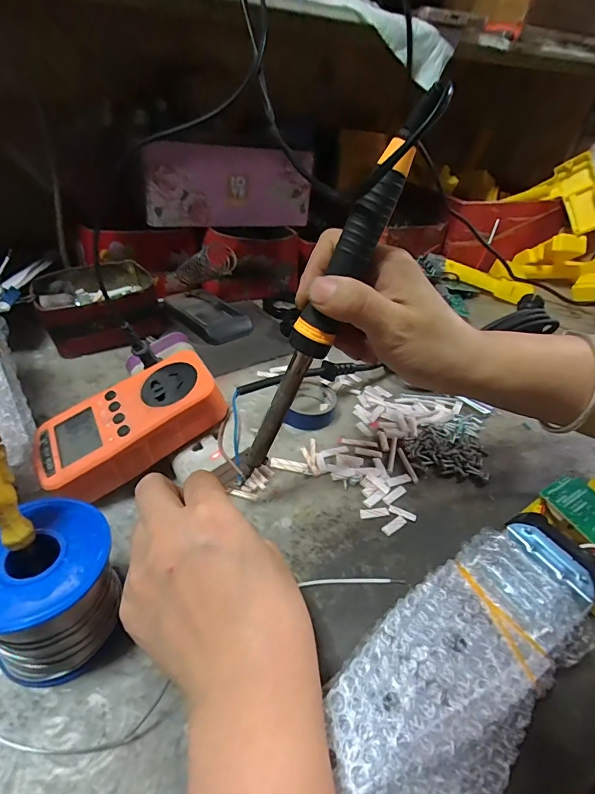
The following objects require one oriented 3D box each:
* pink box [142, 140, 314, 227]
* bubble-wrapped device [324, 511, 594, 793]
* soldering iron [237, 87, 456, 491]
[{"bbox_3d":[-0.079,-0.253,0.496,0.198,0.087,0.024,-4,40,-14],"label":"pink box"},{"bbox_3d":[0.092,0.130,0.216,0.165,0.044,0.077,-26,50,-35],"label":"bubble-wrapped device"},{"bbox_3d":[0.012,-0.042,0.229,0.022,0.227,0.025,3,33,-42],"label":"soldering iron"}]

